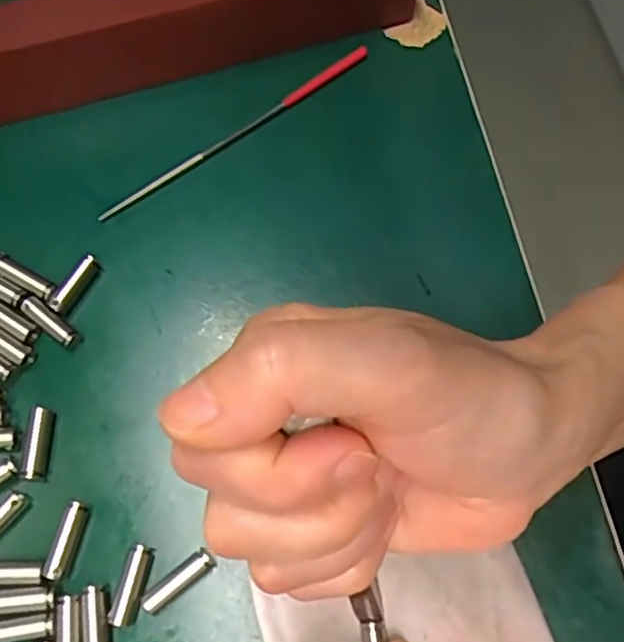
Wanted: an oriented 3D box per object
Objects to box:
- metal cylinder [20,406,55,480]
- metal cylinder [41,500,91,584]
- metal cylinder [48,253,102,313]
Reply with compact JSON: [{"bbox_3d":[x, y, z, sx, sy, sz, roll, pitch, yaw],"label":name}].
[{"bbox_3d":[-0.095,0.043,0.225,0.008,0.008,0.024,4,68,1],"label":"metal cylinder"},{"bbox_3d":[-0.081,0.073,0.214,0.008,0.009,0.024,13,69,4],"label":"metal cylinder"},{"bbox_3d":[-0.091,-0.014,0.245,0.007,0.008,0.024,29,70,10],"label":"metal cylinder"}]

